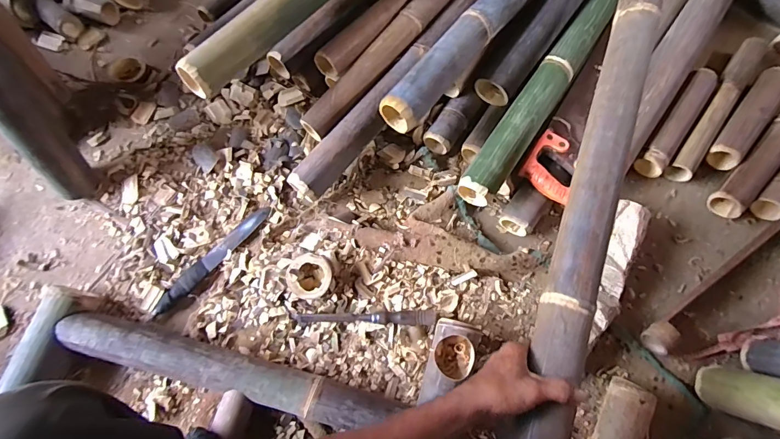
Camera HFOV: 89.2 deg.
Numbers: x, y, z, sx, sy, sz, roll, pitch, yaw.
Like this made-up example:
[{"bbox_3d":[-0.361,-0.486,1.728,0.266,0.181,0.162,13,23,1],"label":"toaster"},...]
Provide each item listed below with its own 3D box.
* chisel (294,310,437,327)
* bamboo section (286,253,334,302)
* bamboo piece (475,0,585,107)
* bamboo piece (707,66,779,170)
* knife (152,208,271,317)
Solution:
[{"bbox_3d":[-0.042,0.168,0.684,0.241,0.032,0.026,2,73,0],"label":"chisel"},{"bbox_3d":[-0.140,0.099,0.691,0.076,0.038,0.076,0,86,-5],"label":"bamboo section"},{"bbox_3d":[0.308,-0.392,0.792,0.073,0.072,0.389,36,76,9],"label":"bamboo piece"},{"bbox_3d":[0.721,-0.207,0.793,0.058,0.052,0.255,39,77,10],"label":"bamboo piece"},{"bbox_3d":[-0.325,0.070,0.721,0.035,0.022,0.259,40,77,10],"label":"knife"}]

